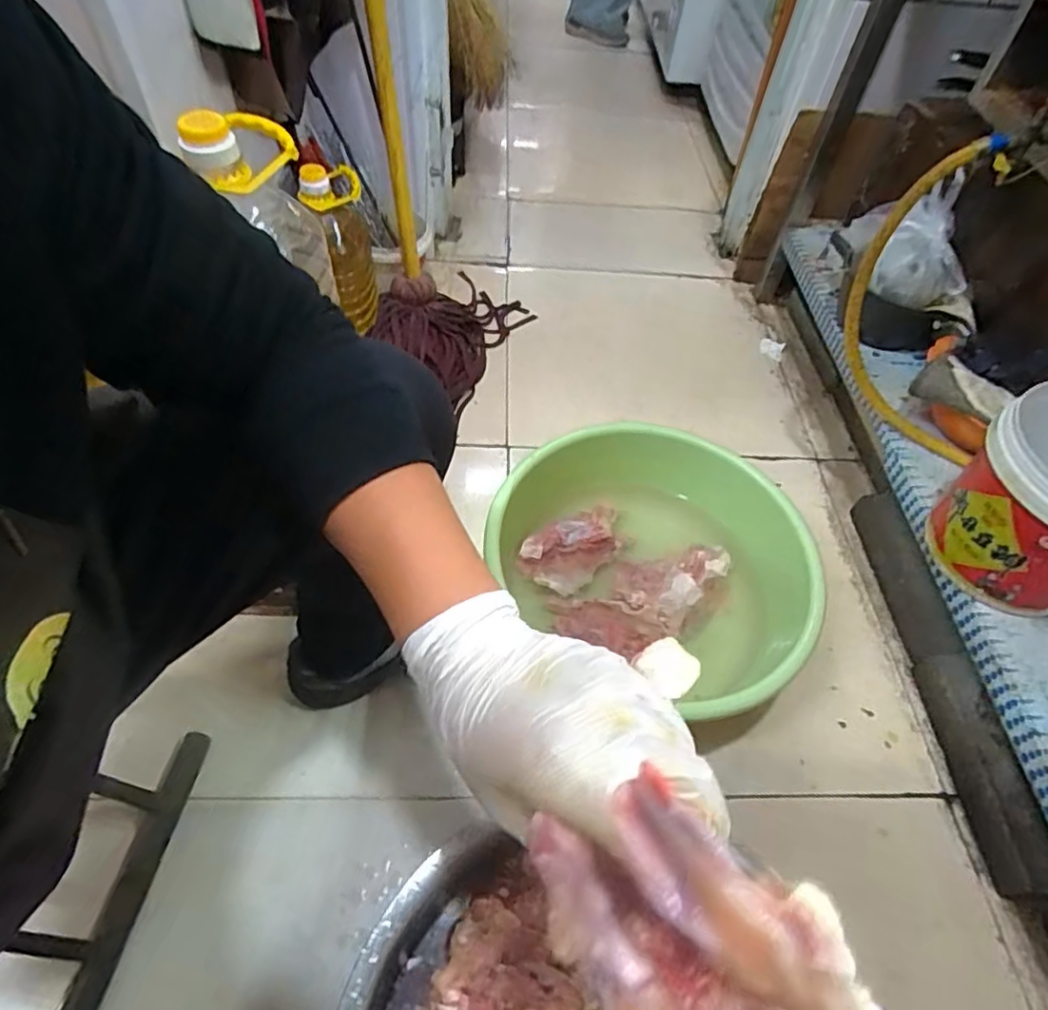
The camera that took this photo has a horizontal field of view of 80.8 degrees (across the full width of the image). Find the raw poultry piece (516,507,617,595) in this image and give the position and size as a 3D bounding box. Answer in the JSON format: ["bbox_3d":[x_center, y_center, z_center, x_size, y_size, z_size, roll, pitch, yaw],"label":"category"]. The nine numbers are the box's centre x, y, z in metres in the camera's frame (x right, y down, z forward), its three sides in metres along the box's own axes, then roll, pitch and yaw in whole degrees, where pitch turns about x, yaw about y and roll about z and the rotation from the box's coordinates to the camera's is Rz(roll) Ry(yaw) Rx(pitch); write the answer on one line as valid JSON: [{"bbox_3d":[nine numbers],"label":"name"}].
[{"bbox_3d":[0.079,0.066,0.924,0.154,0.043,0.091,-22,59,-20],"label":"raw poultry piece"}]

